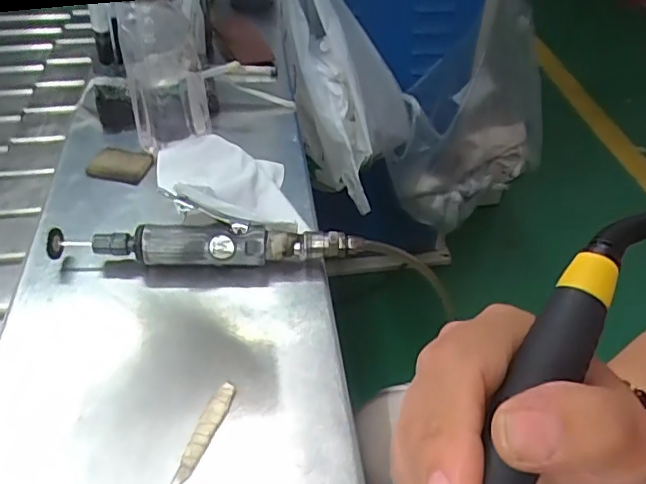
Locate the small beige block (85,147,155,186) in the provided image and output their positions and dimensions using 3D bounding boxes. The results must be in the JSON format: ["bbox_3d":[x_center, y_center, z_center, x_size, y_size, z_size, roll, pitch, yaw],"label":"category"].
[{"bbox_3d":[-0.203,-0.080,0.564,0.062,0.005,0.048,15,46,11],"label":"small beige block"}]

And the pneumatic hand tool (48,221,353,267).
[{"bbox_3d":[-0.100,0.004,0.461,0.240,0.031,0.031,-1,45,-5],"label":"pneumatic hand tool"}]

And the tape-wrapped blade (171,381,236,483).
[{"bbox_3d":[-0.077,0.124,0.360,0.013,0.006,0.074,16,46,12],"label":"tape-wrapped blade"}]

